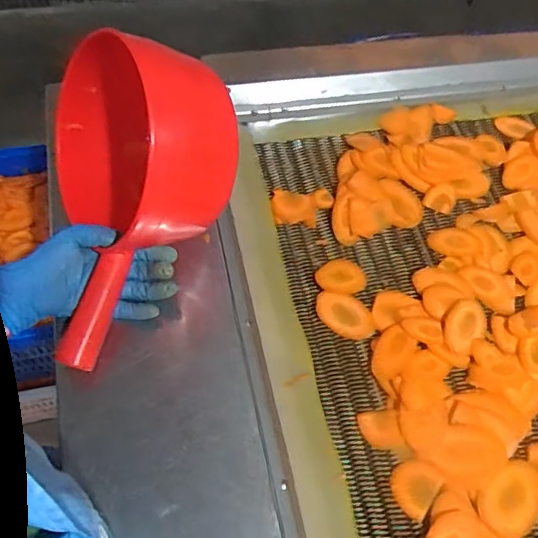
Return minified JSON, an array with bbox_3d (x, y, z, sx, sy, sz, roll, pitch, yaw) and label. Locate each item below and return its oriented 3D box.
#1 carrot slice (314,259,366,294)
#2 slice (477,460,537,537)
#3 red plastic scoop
[{"bbox_3d":[0.085,0.007,0.658,0.057,0.007,0.042,11,60,3],"label":"carrot slice"},{"bbox_3d":[0.237,0.221,0.540,0.054,0.004,0.076,37,65,17],"label":"slice"},{"bbox_3d":[-0.161,-0.074,0.603,0.129,0.322,0.235,5,20,-35],"label":"red plastic scoop"}]

